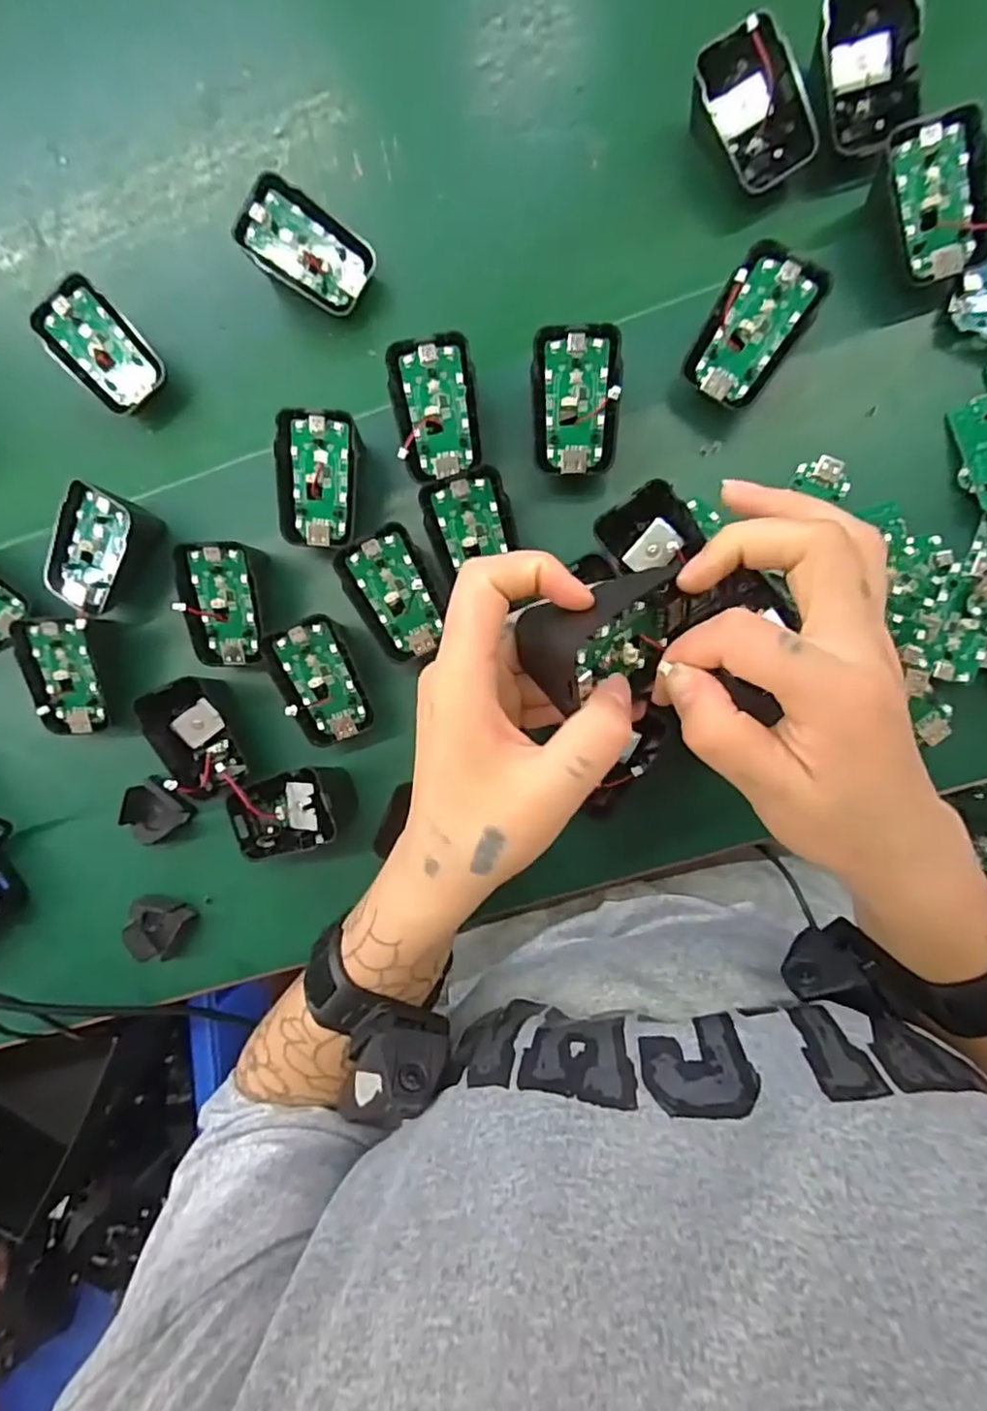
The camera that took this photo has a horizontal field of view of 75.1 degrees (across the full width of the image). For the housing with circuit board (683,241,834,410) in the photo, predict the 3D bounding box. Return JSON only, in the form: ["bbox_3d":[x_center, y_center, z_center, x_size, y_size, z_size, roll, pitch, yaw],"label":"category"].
[{"bbox_3d":[0.130,-0.188,0.328,0.043,0.042,0.067,33,94,7],"label":"housing with circuit board"}]

